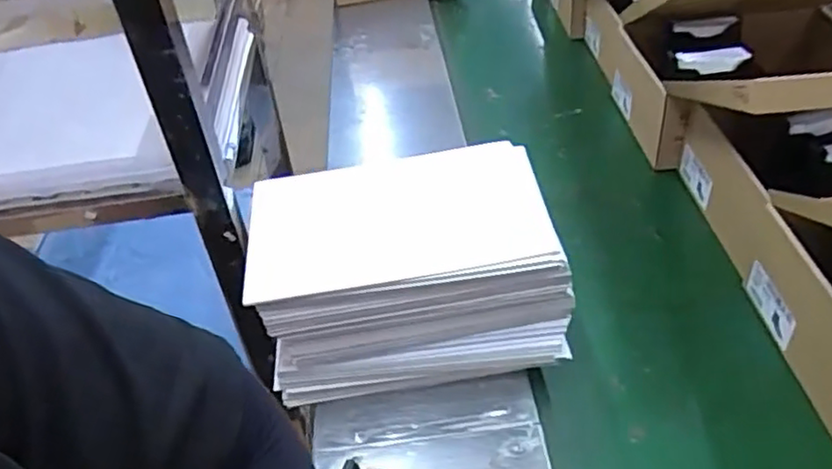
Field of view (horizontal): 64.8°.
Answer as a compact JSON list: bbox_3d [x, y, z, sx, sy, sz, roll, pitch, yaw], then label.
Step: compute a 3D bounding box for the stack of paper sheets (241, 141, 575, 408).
[{"bbox_3d":[-0.020,0.037,0.736,0.337,0.150,0.219,-9,40,-3],"label":"stack of paper sheets"}]

